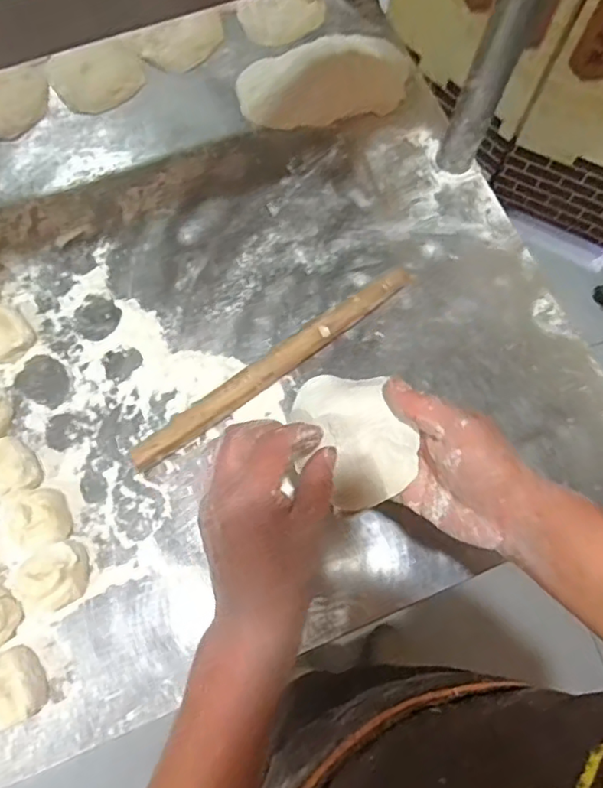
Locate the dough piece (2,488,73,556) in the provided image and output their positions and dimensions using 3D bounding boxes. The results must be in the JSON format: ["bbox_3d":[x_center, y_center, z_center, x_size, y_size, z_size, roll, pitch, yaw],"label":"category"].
[{"bbox_3d":[-0.221,0.106,0.491,0.046,0.033,0.049,0,72,-1],"label":"dough piece"}]

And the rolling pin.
[{"bbox_3d":[-0.020,-0.029,0.554,0.315,0.027,0.023,-37,77,-12],"label":"rolling pin"}]

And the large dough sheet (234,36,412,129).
[{"bbox_3d":[0.028,-0.344,0.642,0.193,0.052,0.080,-13,73,-6],"label":"large dough sheet"}]

